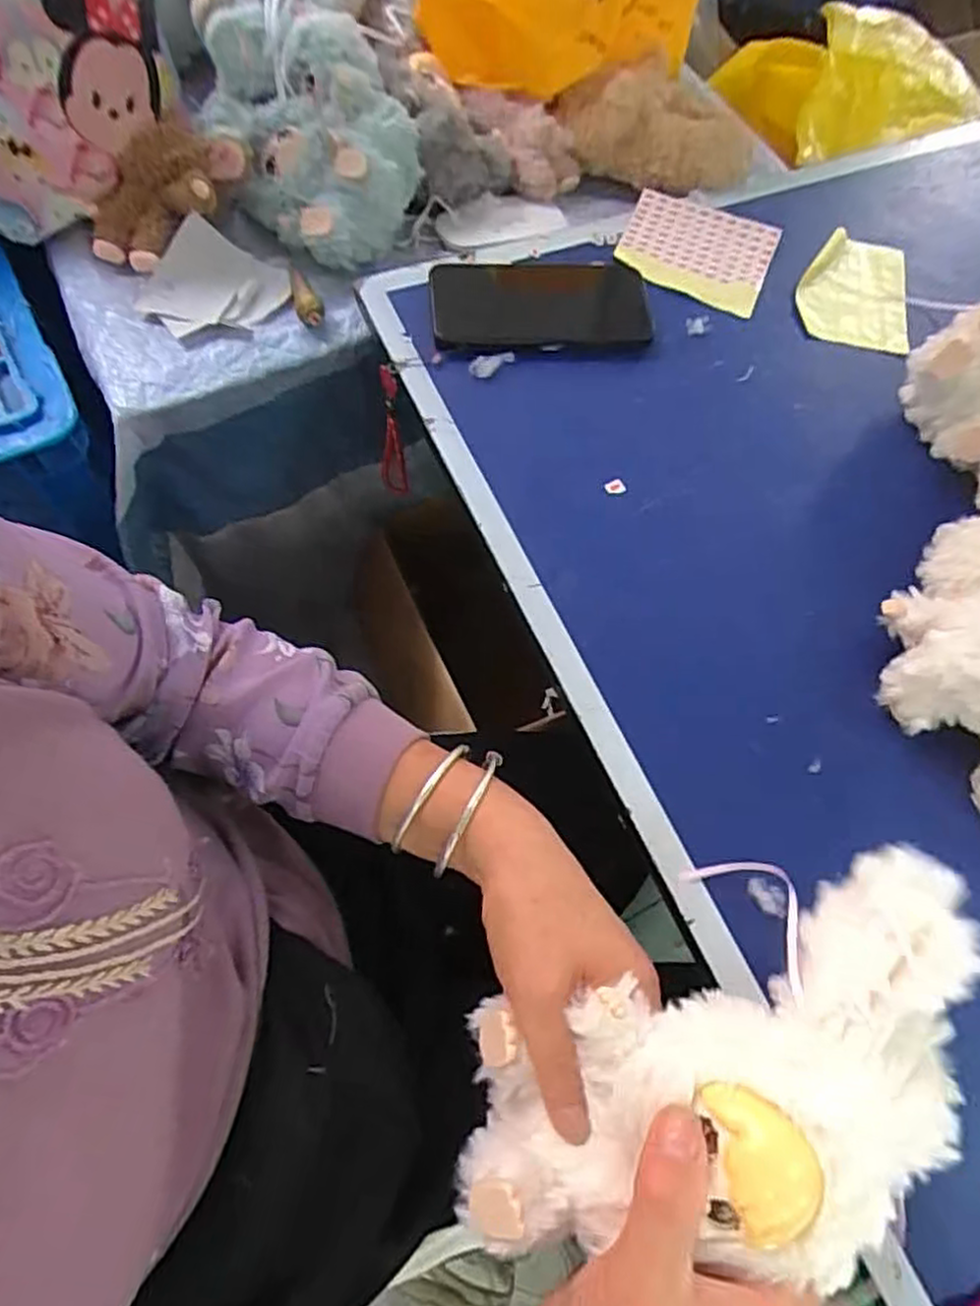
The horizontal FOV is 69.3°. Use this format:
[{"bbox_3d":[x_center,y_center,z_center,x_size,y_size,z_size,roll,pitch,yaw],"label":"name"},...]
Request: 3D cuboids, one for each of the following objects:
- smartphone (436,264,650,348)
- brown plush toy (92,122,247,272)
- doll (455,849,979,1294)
[{"bbox_3d":[0.038,-0.268,0.539,0.164,0.014,0.093,-4,68,-6],"label":"smartphone"},{"bbox_3d":[-0.253,-0.357,0.553,0.085,0.042,0.125,32,69,9],"label":"brown plush toy"},{"bbox_3d":[0.099,0.173,0.286,0.228,0.080,0.112,-23,70,-1],"label":"doll"}]

